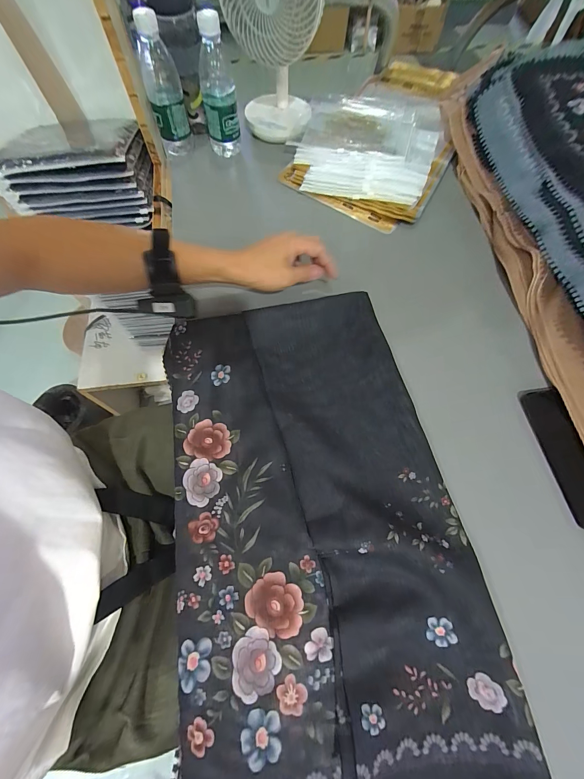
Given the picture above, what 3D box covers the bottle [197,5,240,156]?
[{"bbox_3d":[-0.129,-0.514,0.513,0.060,0.173,0.063,-12,68,-5],"label":"bottle"}]

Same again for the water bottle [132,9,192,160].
[{"bbox_3d":[-0.221,-0.512,0.510,0.063,0.169,0.064,-18,69,-7],"label":"water bottle"}]

